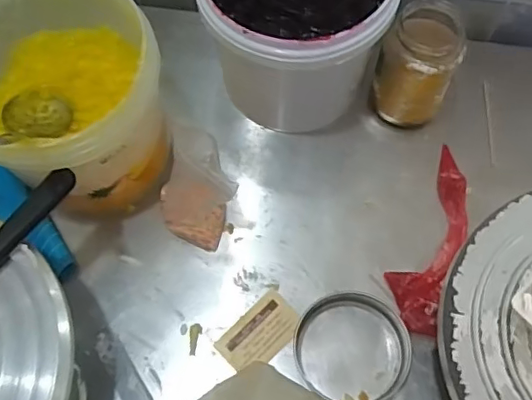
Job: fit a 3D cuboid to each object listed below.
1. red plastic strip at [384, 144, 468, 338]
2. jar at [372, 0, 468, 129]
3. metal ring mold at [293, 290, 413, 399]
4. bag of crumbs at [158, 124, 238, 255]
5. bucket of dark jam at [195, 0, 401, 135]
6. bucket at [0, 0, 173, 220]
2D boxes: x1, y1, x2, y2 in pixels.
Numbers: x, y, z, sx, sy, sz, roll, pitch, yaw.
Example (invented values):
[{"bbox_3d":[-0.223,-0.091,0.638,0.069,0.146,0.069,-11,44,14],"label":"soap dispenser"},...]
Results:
[{"bbox_3d":[0.189,0.039,0.638,0.062,0.030,0.220,21,70,8],"label":"red plastic strip"},{"bbox_3d":[0.171,-0.148,0.652,0.086,0.154,0.079,21,70,9],"label":"jar"},{"bbox_3d":[0.088,0.155,0.579,0.120,0.049,0.108,30,71,12],"label":"metal ring mold"},{"bbox_3d":[-0.075,-0.009,0.620,0.078,0.149,0.033,1,33,1],"label":"bag of crumbs"},{"bbox_3d":[0.035,-0.194,0.659,0.195,0.225,0.199,0,68,0],"label":"bucket of dark jam"},{"bbox_3d":[-0.205,-0.100,0.599,0.187,0.198,0.185,0,68,0],"label":"bucket"}]

